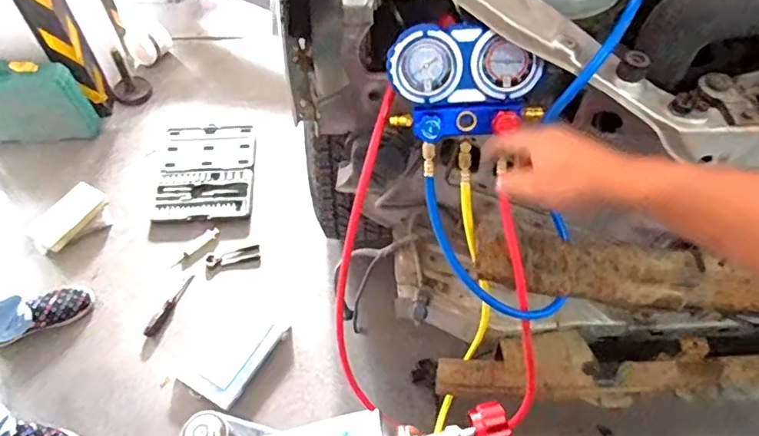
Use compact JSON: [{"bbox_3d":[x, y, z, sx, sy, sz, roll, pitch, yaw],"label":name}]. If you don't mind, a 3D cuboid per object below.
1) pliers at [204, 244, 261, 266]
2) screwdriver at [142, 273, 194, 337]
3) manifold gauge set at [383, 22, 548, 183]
[{"bbox_3d":[-0.421,0.114,1.567,0.155,0.014,0.054,-10,58,-7],"label":"pliers"},{"bbox_3d":[-0.570,0.236,1.483,0.032,0.029,0.194,24,60,14],"label":"screwdriver"},{"bbox_3d":[0.095,-0.152,0.608,0.168,0.126,0.070,2,22,2],"label":"manifold gauge set"}]

